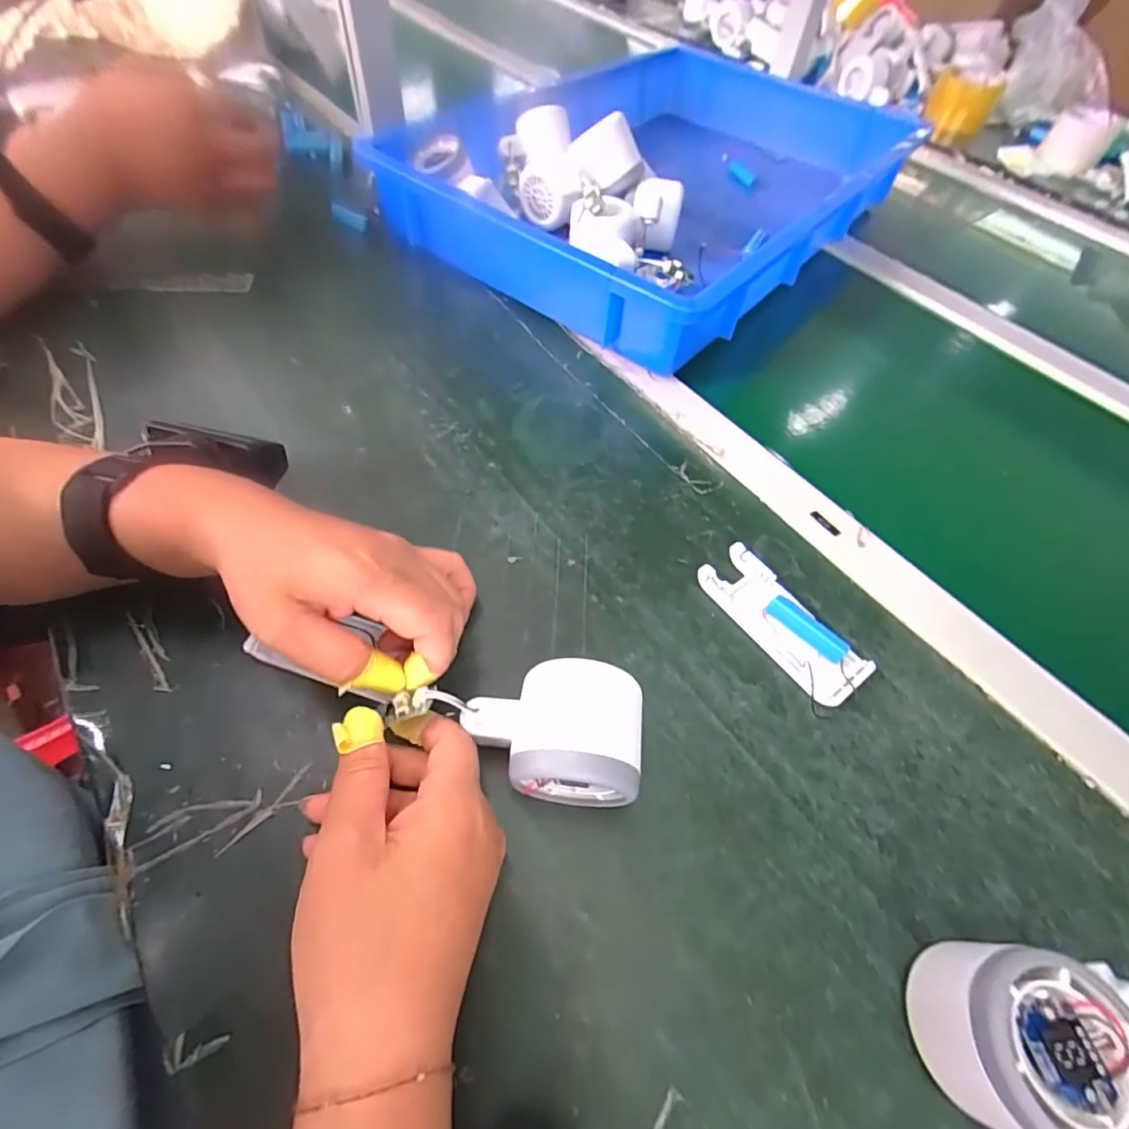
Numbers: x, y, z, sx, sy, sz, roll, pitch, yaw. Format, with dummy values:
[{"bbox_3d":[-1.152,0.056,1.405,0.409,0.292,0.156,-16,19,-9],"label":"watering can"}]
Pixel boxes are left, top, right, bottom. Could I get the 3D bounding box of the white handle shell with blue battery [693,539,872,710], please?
[{"bbox_3d":[0.130,0.035,0.315,0.041,0.014,0.105,-33,65,-21],"label":"white handle shell with blue battery"}]

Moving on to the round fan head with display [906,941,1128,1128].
[{"bbox_3d":[0.175,0.182,0.200,0.057,0.053,0.058,1,58,-2],"label":"round fan head with display"}]

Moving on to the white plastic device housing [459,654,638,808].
[{"bbox_3d":[-0.006,0.078,0.246,0.079,0.051,0.055,5,58,0],"label":"white plastic device housing"}]

